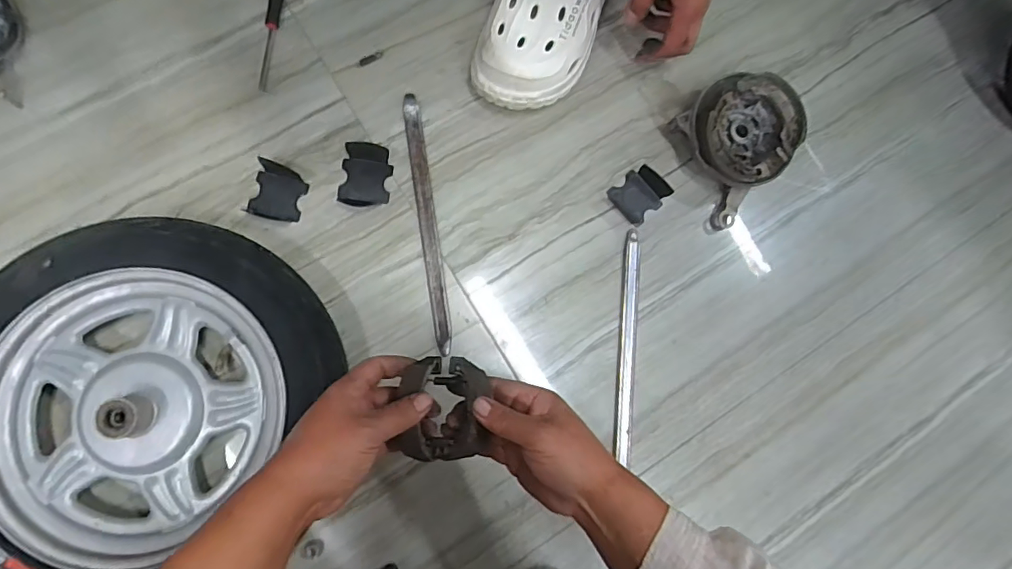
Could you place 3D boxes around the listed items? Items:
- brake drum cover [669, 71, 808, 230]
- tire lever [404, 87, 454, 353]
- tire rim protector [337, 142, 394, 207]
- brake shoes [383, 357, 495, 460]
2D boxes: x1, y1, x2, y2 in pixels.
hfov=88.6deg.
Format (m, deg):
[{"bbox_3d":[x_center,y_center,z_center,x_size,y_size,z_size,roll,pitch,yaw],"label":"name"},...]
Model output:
[{"bbox_3d":[0.274,-0.168,0.597,0.141,0.067,0.146,-34,88,-9],"label":"brake drum cover"},{"bbox_3d":[-0.086,-0.069,0.573,0.021,0.010,0.286,-7,84,-7],"label":"tire lever"},{"bbox_3d":[-0.154,-0.120,0.569,0.053,0.017,0.066,7,83,-5],"label":"tire rim protector"},{"bbox_3d":[-0.051,0.104,0.429,0.073,0.038,0.084,4,83,-6],"label":"brake shoes"}]

